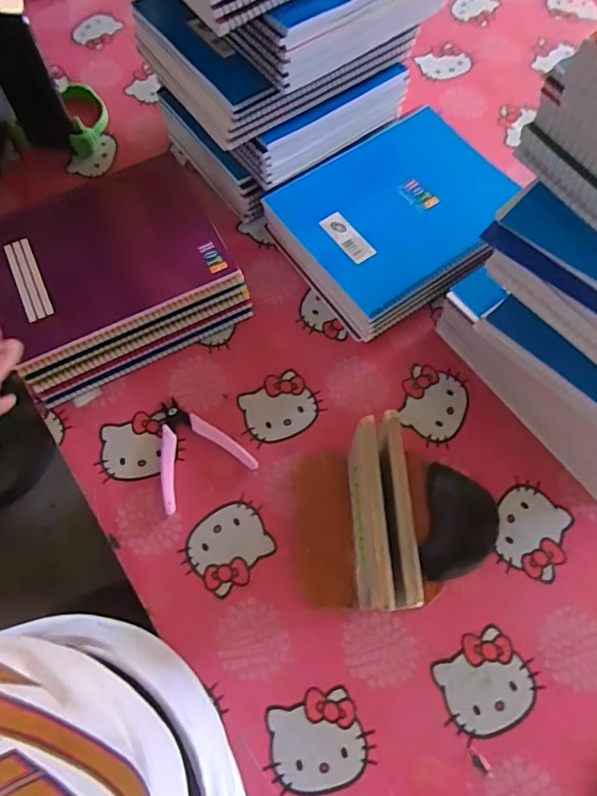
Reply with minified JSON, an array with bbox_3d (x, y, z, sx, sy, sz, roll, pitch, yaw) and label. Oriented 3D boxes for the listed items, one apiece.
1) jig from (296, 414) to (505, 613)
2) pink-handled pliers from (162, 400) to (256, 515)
[{"bbox_3d":[0.082,0.102,0.434,0.174,0.122,0.151,-3,67,1],"label":"jig"},{"bbox_3d":[-0.113,0.048,0.522,0.099,0.017,0.111,-29,69,-9],"label":"pink-handled pliers"}]

